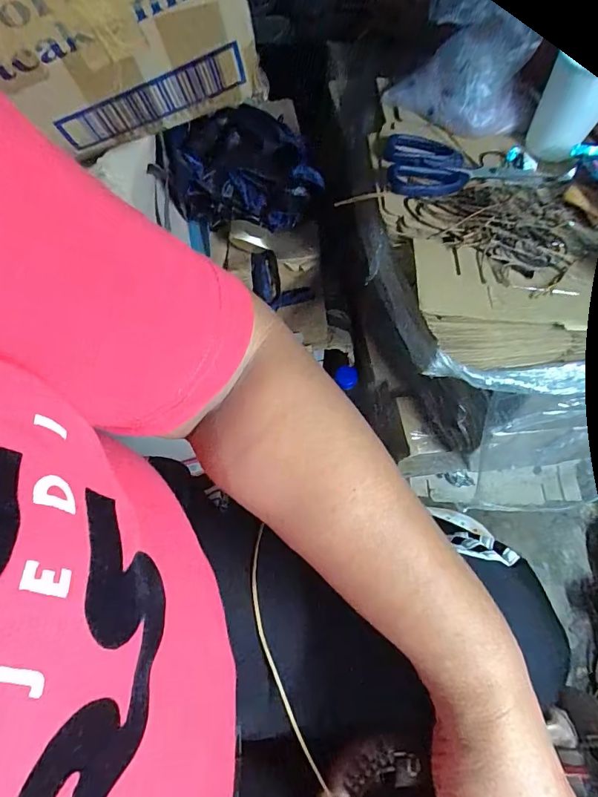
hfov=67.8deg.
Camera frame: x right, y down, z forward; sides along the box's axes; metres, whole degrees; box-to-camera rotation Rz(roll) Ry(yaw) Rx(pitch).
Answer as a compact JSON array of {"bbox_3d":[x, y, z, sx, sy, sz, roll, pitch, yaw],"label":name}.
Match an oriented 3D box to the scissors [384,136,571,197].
[{"bbox_3d":[0.168,-0.228,0.432,0.168,0.008,0.077,-3,60,-5],"label":"scissors"}]

